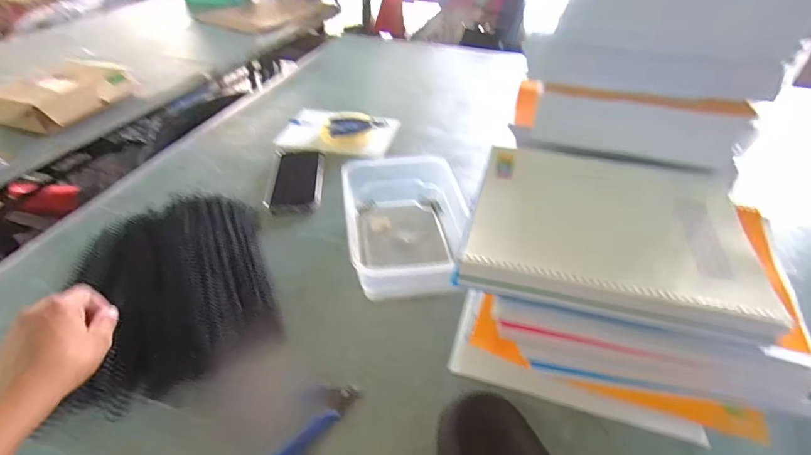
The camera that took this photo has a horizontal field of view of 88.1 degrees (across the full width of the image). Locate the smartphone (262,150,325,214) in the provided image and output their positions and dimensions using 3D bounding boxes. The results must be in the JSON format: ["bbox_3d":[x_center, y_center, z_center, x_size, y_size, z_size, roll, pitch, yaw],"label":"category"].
[{"bbox_3d":[-0.180,-0.080,0.691,0.088,0.005,0.174,-3,42,-5],"label":"smartphone"}]

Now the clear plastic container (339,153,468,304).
[{"bbox_3d":[0.000,-0.005,0.575,0.155,0.067,0.228,-4,42,-7],"label":"clear plastic container"}]

